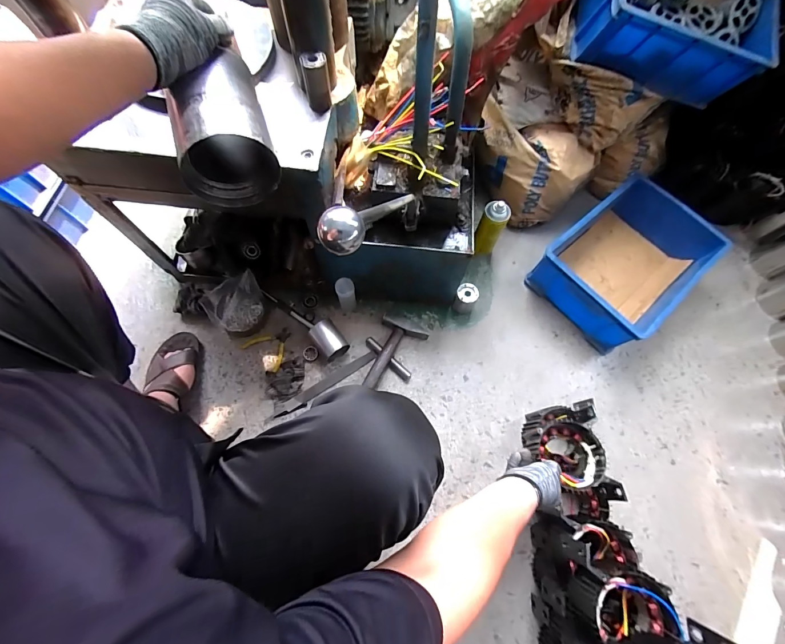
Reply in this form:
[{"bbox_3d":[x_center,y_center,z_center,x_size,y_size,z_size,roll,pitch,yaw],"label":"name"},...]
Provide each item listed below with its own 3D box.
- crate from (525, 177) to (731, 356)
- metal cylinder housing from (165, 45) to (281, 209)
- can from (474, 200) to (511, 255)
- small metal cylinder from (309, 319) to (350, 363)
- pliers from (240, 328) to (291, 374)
[{"bbox_3d":[0.615,-0.161,0.920,0.430,0.147,0.295,-38,75,-14],"label":"crate"},{"bbox_3d":[-0.231,-0.257,0.468,0.112,0.117,0.151,-19,71,-8],"label":"metal cylinder housing"},{"bbox_3d":[0.257,-0.240,0.929,0.063,0.187,0.059,1,70,-2],"label":"can"},{"bbox_3d":[-0.158,0.044,0.854,0.067,0.069,0.091,-34,74,-13],"label":"small metal cylinder"},{"bbox_3d":[-0.310,0.079,0.866,0.122,0.015,0.107,-17,71,-8],"label":"pliers"}]

